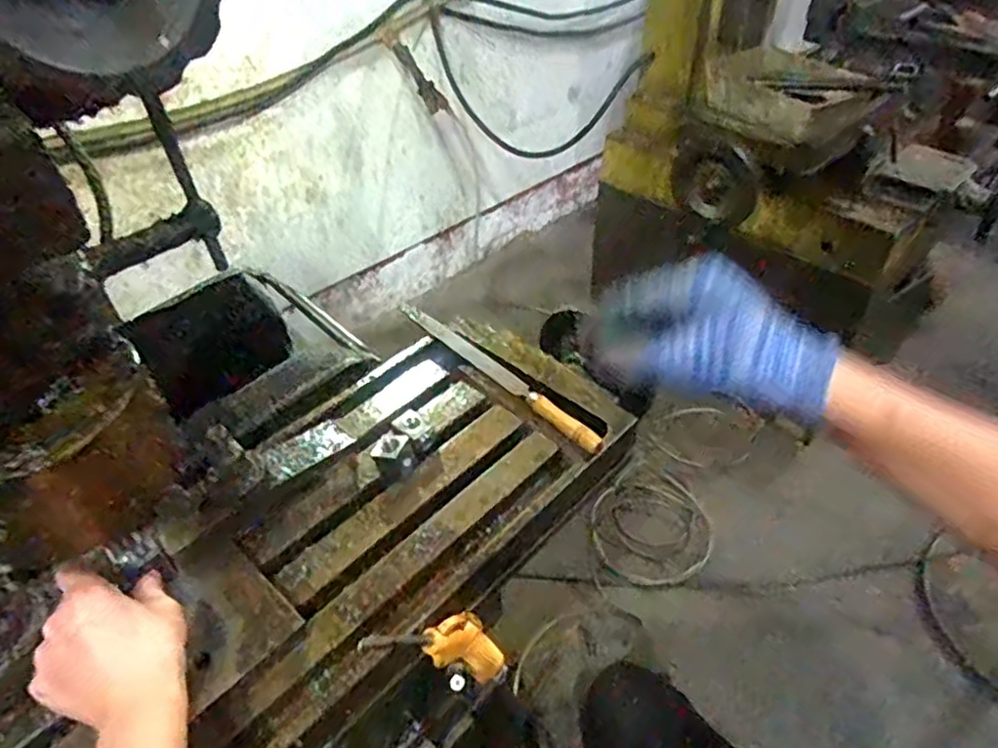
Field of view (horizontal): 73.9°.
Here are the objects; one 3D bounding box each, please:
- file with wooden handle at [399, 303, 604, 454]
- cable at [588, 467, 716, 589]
[{"bbox_3d":[-0.006,-0.008,0.680,0.025,0.025,0.295,-31,50,-28],"label":"file with wooden handle"},{"bbox_3d":[0.347,0.357,1.512,0.248,0.011,0.259,1,74,-3],"label":"cable"}]

